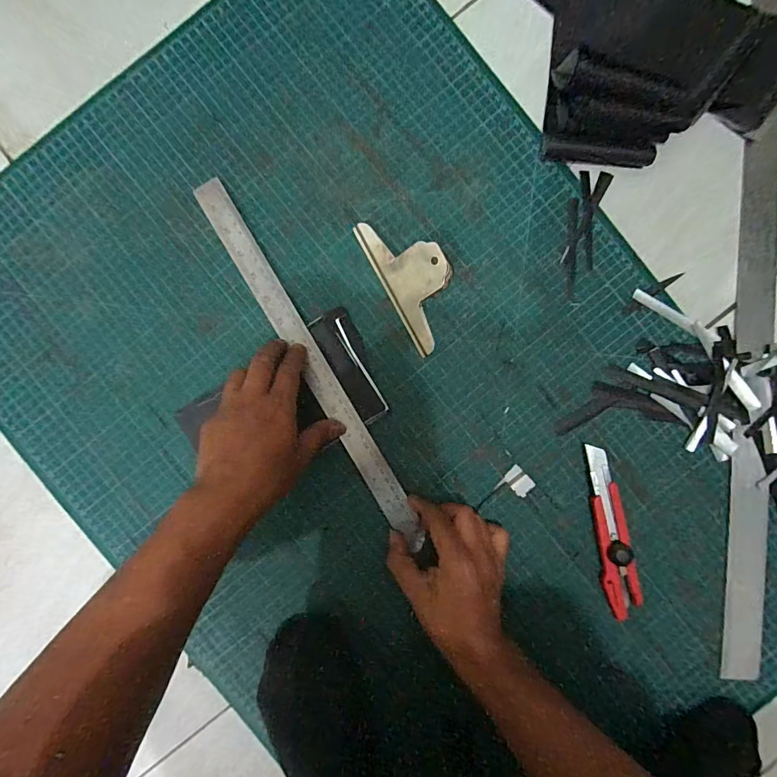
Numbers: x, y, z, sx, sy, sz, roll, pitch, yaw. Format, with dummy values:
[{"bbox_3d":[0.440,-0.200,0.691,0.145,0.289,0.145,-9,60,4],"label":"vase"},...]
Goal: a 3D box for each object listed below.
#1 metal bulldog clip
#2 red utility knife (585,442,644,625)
[{"bbox_3d":[0.025,-0.105,0.382,0.059,0.038,0.138,-28,92,1],"label":"metal bulldog clip"},{"bbox_3d":[0.221,0.143,0.402,0.033,0.013,0.170,-14,92,0],"label":"red utility knife"}]

